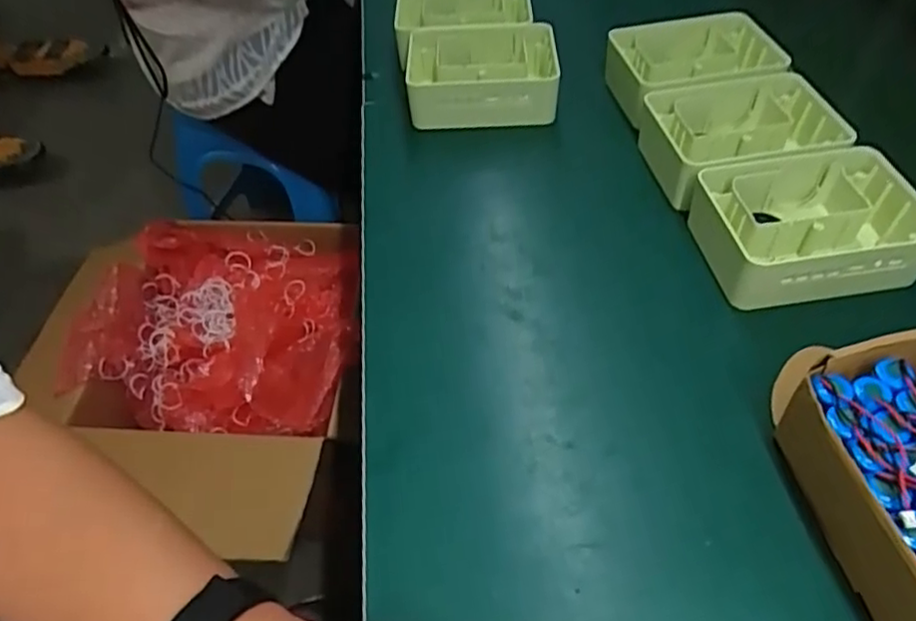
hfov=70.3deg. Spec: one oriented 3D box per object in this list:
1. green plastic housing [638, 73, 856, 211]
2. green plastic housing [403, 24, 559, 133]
[{"bbox_3d":[0.239,-0.145,0.545,0.152,0.045,0.116,-7,50,-2],"label":"green plastic housing"},{"bbox_3d":[0.021,-0.229,0.630,0.137,0.055,0.107,-4,50,1],"label":"green plastic housing"}]

